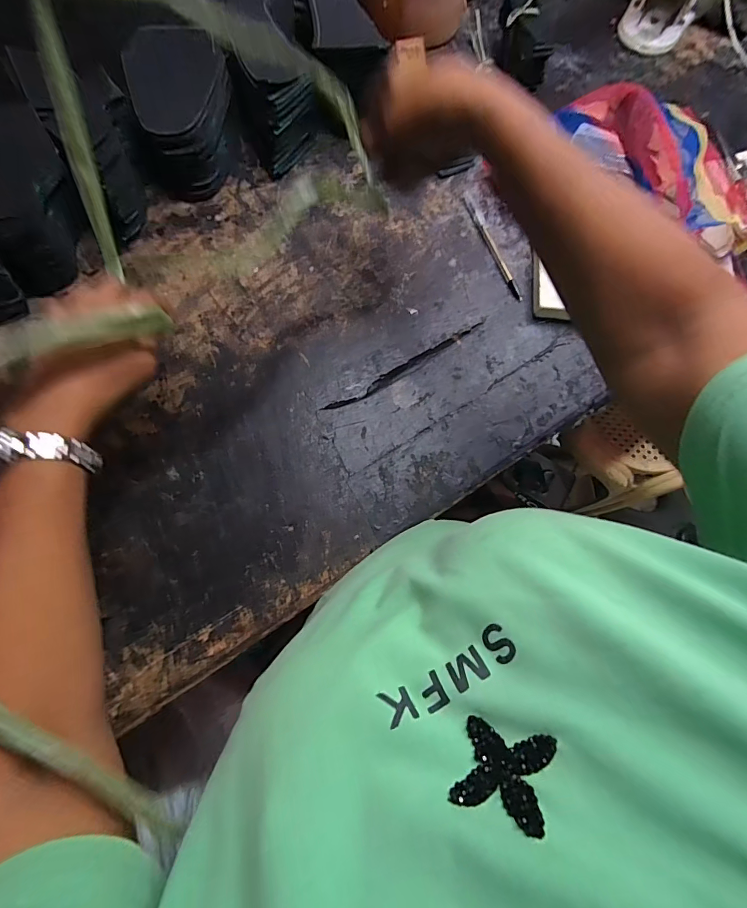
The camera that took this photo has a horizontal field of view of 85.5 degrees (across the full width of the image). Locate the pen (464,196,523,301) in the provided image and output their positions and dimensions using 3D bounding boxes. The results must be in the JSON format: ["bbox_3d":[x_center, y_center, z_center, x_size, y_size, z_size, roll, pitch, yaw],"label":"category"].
[{"bbox_3d":[0.143,-0.247,0.483,0.010,0.005,0.151,-21,77,-7],"label":"pen"}]

